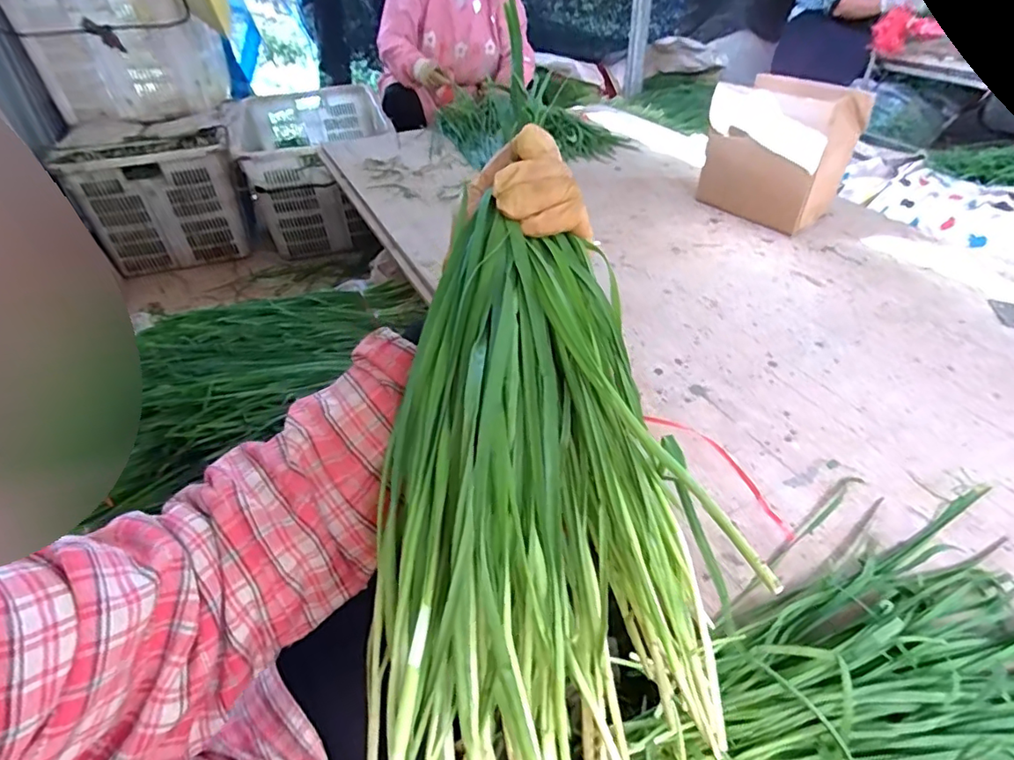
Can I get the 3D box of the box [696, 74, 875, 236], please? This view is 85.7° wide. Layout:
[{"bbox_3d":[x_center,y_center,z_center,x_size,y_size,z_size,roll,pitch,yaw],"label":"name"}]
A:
[{"bbox_3d":[0.514,-0.430,1.039,0.138,0.229,0.243,-25,45,-25],"label":"box"}]

